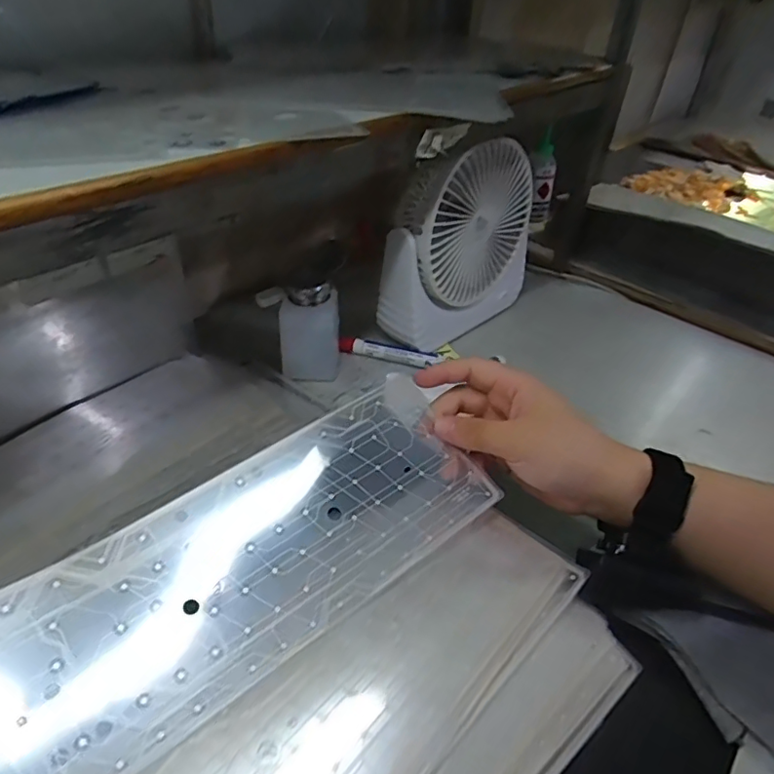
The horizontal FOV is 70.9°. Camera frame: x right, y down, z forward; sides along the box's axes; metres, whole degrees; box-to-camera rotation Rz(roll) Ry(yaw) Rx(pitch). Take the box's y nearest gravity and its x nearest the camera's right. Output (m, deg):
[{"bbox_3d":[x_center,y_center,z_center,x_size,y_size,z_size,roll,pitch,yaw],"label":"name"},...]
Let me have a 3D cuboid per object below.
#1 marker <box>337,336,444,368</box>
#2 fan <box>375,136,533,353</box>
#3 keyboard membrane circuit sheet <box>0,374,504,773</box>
[{"bbox_3d":[0.002,-0.037,0.556,0.103,0.014,0.015,11,39,10],"label":"marker"},{"bbox_3d":[0.077,-0.149,0.558,0.063,0.179,0.188,31,46,30],"label":"fan"},{"bbox_3d":[-0.116,0.116,0.284,0.404,0.023,0.111,-26,69,-31],"label":"keyboard membrane circuit sheet"}]

